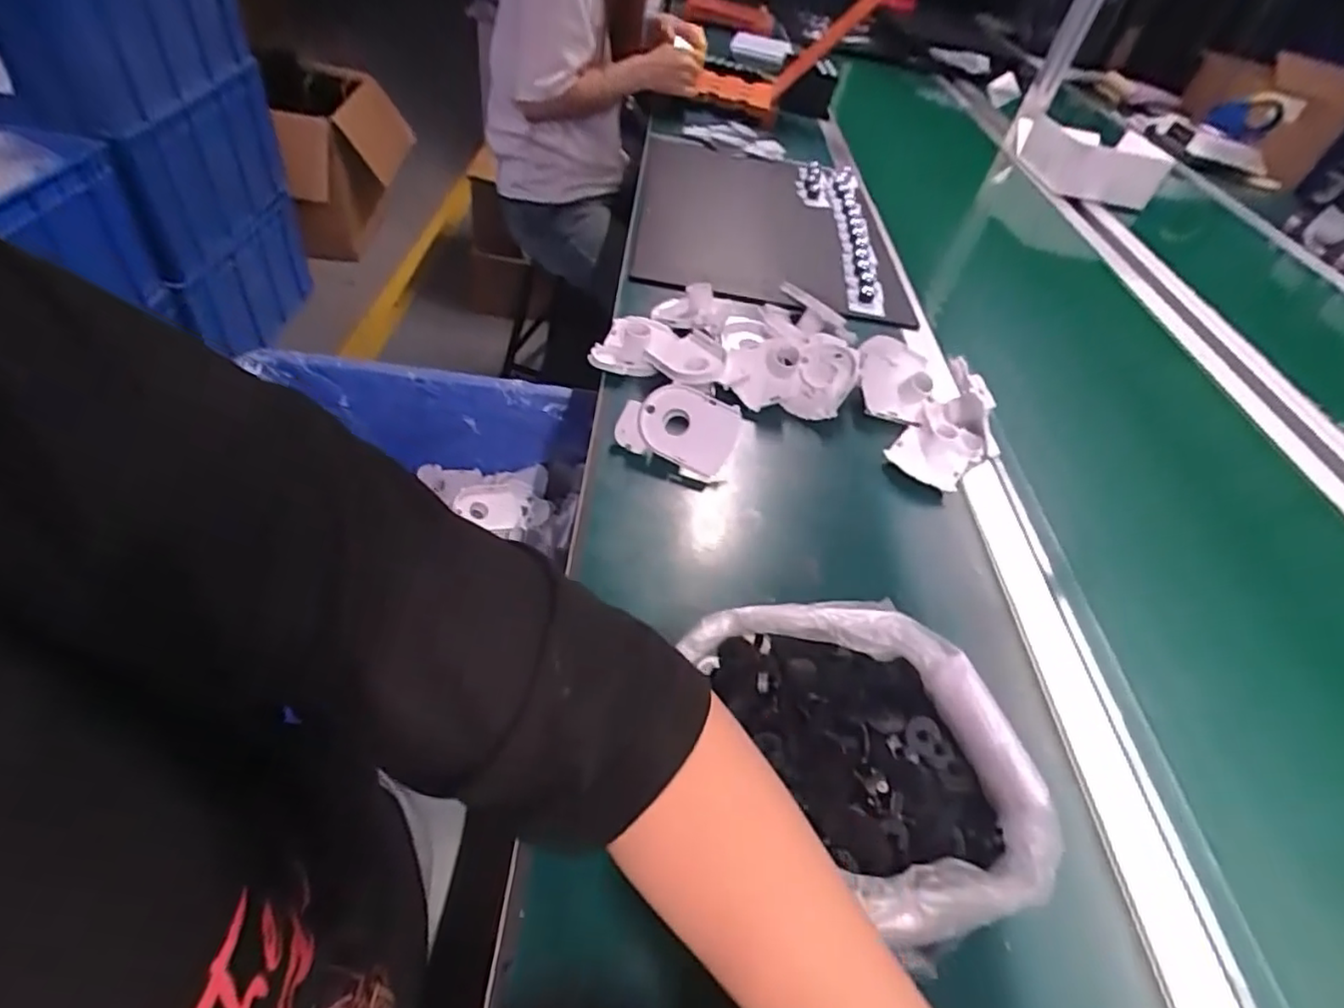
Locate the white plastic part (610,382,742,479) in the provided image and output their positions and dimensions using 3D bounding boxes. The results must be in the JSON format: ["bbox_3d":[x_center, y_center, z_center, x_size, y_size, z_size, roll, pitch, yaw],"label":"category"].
[{"bbox_3d":[0.007,-0.067,0.562,0.102,0.021,0.071,19,87,5],"label":"white plastic part"}]

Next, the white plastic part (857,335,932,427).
[{"bbox_3d":[0.226,-0.129,0.648,0.077,0.038,0.086,21,48,8],"label":"white plastic part"}]

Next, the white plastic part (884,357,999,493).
[{"bbox_3d":[0.275,-0.075,0.616,0.087,0.050,0.148,27,62,19],"label":"white plastic part"}]

